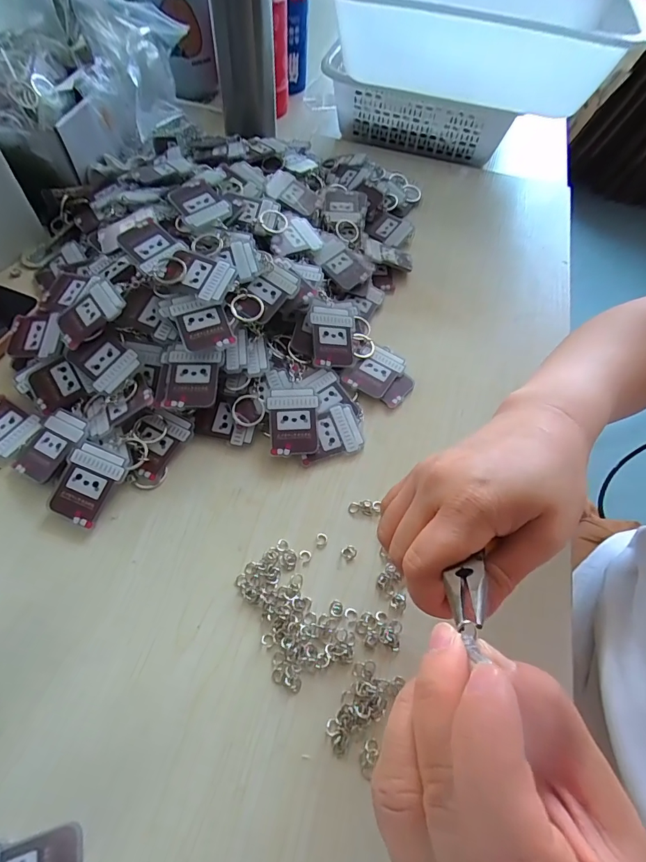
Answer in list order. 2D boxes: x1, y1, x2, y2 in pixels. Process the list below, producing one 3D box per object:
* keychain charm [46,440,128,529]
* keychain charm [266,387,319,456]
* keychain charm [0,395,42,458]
[{"bbox_3d":[-0.162,0.036,0.287,0.039,0.004,0.052,23,74,4],"label":"keychain charm"},{"bbox_3d":[-0.022,-0.008,0.317,0.037,0.004,0.052,-3,79,-6],"label":"keychain charm"},{"bbox_3d":[-0.238,-0.004,0.311,0.052,0.004,0.037,28,61,12],"label":"keychain charm"}]

